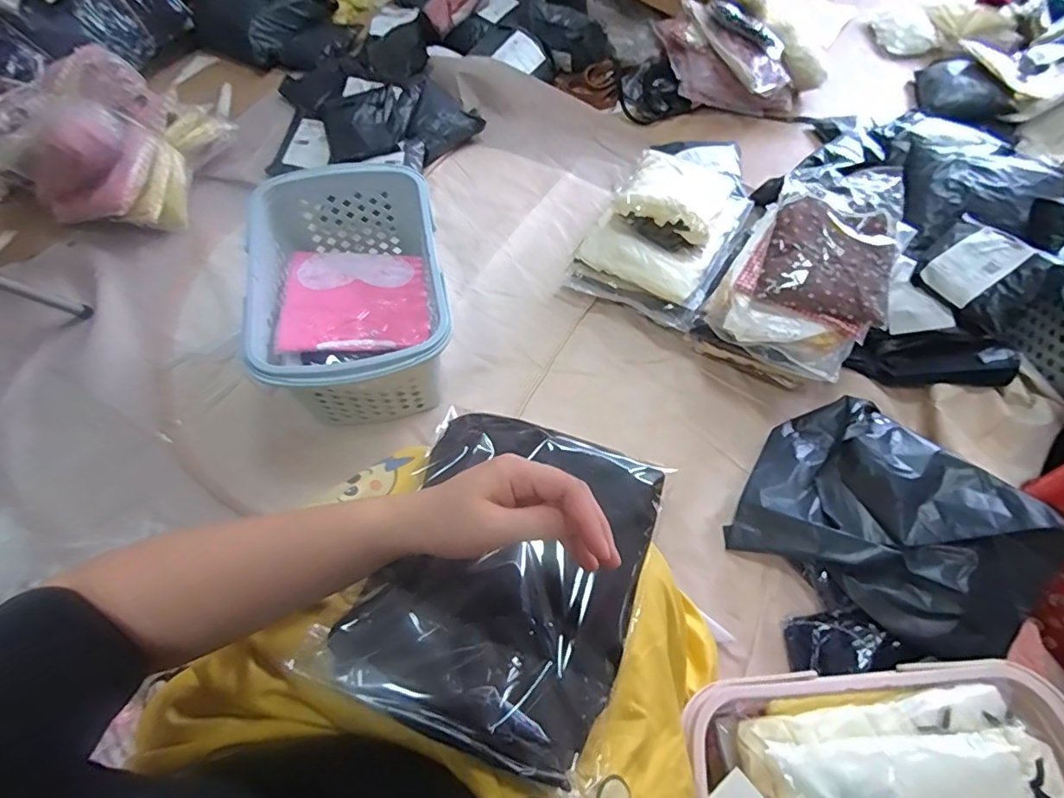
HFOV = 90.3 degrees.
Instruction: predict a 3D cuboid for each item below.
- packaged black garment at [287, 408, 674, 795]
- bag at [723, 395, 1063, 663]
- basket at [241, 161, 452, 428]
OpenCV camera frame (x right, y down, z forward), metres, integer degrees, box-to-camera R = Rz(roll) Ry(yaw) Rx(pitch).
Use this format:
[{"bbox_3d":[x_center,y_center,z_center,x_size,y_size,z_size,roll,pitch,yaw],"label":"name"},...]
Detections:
[{"bbox_3d":[-0.018,0.127,0.419,0.207,0.043,0.260,22,62,8],"label":"packaged black garment"},{"bbox_3d":[0.568,0.179,0.825,0.398,0.152,0.331,36,65,15],"label":"bag"},{"bbox_3d":[-0.302,-0.165,0.933,0.287,0.236,0.424,-7,62,-8],"label":"basket"}]

